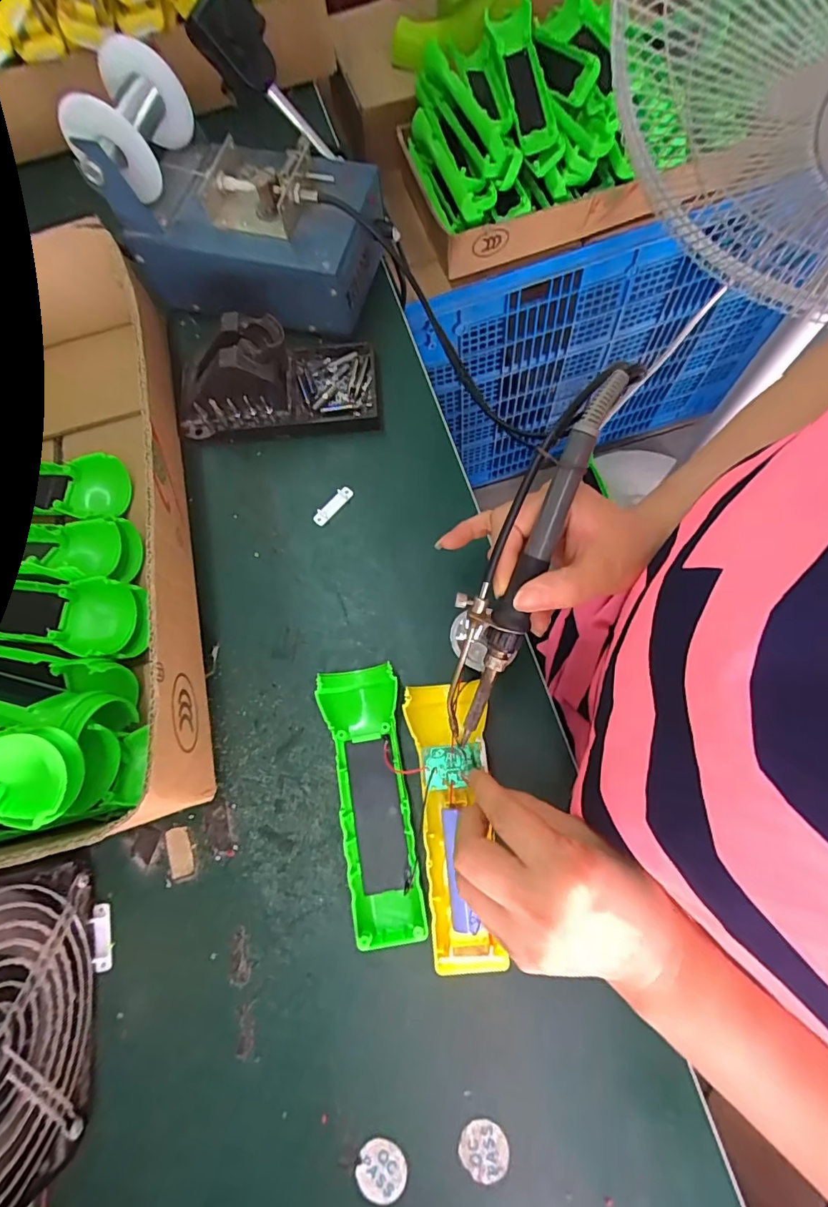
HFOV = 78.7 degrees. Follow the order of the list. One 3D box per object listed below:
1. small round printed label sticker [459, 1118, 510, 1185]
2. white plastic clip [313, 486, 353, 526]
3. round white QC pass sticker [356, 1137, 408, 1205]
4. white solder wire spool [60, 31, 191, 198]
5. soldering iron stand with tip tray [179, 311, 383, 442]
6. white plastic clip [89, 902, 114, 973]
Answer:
[{"bbox_3d":[0.038,0.298,0.276,0.024,0.004,0.026,-1,61,2],"label":"small round printed label sticker"},{"bbox_3d":[-0.063,-0.076,0.390,0.010,0.005,0.037,43,82,14],"label":"white plastic clip"},{"bbox_3d":[-0.017,0.310,0.274,0.027,0.004,0.025,-1,74,4],"label":"round white QC pass sticker"},{"bbox_3d":[-0.206,-0.348,0.367,0.067,0.067,0.072,10,75,7],"label":"white solder wire spool"},{"bbox_3d":[-0.110,-0.179,0.388,0.159,0.069,0.079,-2,73,2],"label":"soldering iron stand with tip tray"},{"bbox_3d":[-0.193,0.207,0.314,0.010,0.006,0.037,-14,74,0],"label":"white plastic clip"}]

